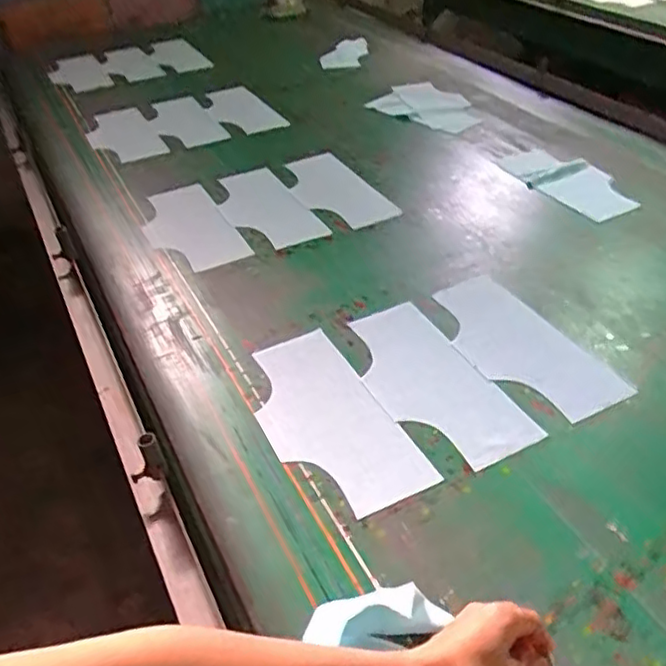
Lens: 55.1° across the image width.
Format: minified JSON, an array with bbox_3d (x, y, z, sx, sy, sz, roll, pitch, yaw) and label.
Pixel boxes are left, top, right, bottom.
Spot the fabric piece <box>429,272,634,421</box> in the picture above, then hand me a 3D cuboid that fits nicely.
[{"bbox_3d":[0.256,0.012,0.928,0.159,0.011,0.317,-15,39,-20],"label":"fabric piece"}]

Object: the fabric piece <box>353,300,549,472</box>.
[{"bbox_3d":[0.121,0.060,0.868,0.150,0.009,0.309,-19,38,-18],"label":"fabric piece"}]

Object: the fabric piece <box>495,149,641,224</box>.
[{"bbox_3d":[0.481,-0.308,1.290,0.173,0.012,0.284,-17,42,-19],"label":"fabric piece"}]

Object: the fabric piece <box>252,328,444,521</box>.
[{"bbox_3d":[-0.016,0.103,0.824,0.150,0.011,0.310,-17,39,-20],"label":"fabric piece"}]

